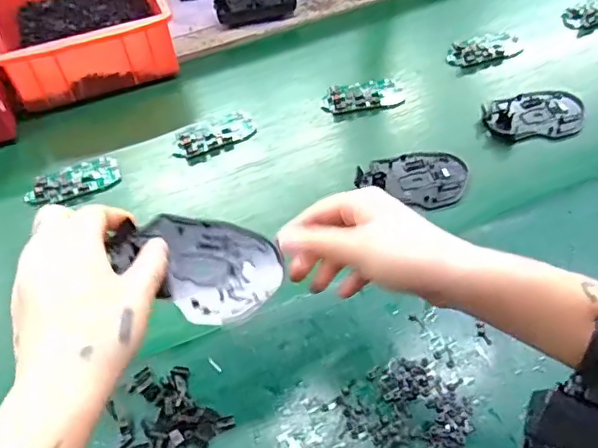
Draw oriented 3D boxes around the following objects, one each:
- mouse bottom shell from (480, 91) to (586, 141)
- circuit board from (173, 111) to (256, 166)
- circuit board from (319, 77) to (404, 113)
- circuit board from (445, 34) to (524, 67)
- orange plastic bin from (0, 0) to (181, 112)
[{"bbox_3d":[0.264,-0.125,0.631,0.108,0.014,0.075,-2,51,4],"label":"mouse bottom shell"},{"bbox_3d":[-0.098,-0.104,0.646,0.093,0.009,0.054,-25,53,-15],"label":"circuit board"},{"bbox_3d":[0.075,-0.153,0.668,0.096,0.011,0.053,-14,51,-7],"label":"circuit board"},{"bbox_3d":[0.233,-0.220,0.709,0.087,0.022,0.038,-13,51,-6],"label":"circuit board"},{"bbox_3d":[-0.294,-0.280,0.753,0.199,0.090,0.288,-20,52,-11],"label":"orange plastic bin"}]

